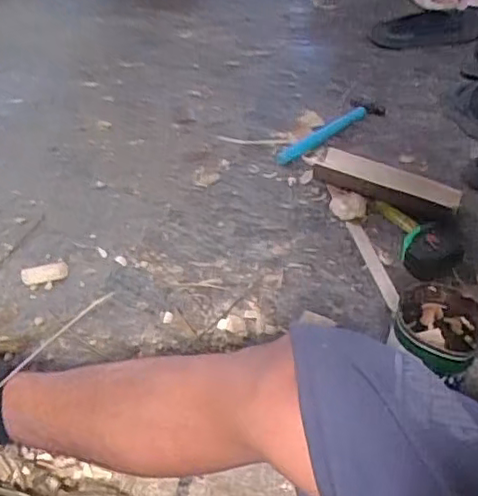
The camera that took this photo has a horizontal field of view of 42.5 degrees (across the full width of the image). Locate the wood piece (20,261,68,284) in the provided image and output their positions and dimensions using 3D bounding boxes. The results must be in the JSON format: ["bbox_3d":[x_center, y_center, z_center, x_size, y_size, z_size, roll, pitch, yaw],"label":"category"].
[{"bbox_3d":[-0.271,0.036,0.856,0.061,0.008,0.030,-6,43,-12],"label":"wood piece"}]

